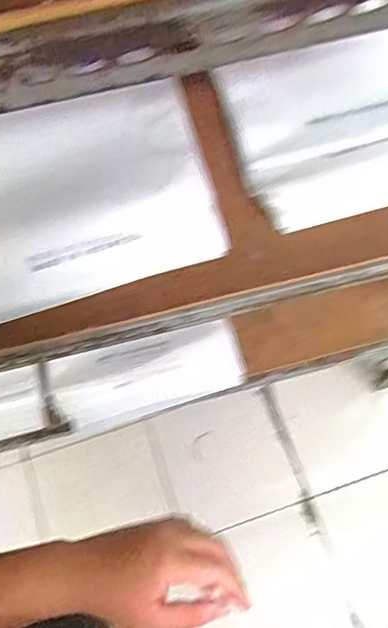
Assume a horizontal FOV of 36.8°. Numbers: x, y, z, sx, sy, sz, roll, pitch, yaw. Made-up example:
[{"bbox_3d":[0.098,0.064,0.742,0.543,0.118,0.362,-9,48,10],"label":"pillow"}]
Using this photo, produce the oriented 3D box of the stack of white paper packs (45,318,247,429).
[{"bbox_3d":[-0.082,0.099,1.003,0.324,0.054,0.132,-14,70,-4],"label":"stack of white paper packs"}]

